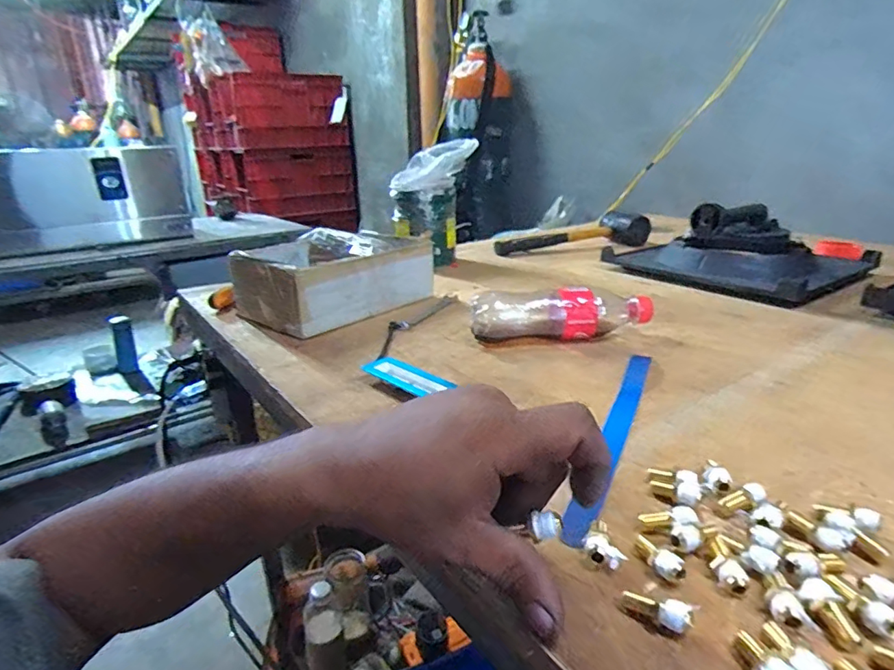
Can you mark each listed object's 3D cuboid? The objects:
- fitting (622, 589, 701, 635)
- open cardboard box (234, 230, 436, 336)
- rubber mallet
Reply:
[{"bbox_3d":[0.092,0.122,0.228,0.031,0.009,0.011,-3,18,35],"label":"fitting"},{"bbox_3d":[-0.150,-0.080,0.678,0.160,0.082,0.218,16,28,37],"label":"open cardboard box"},{"bbox_3d":[0.243,-0.196,1.004,0.309,0.050,0.098,-10,23,-20],"label":"rubber mallet"}]

